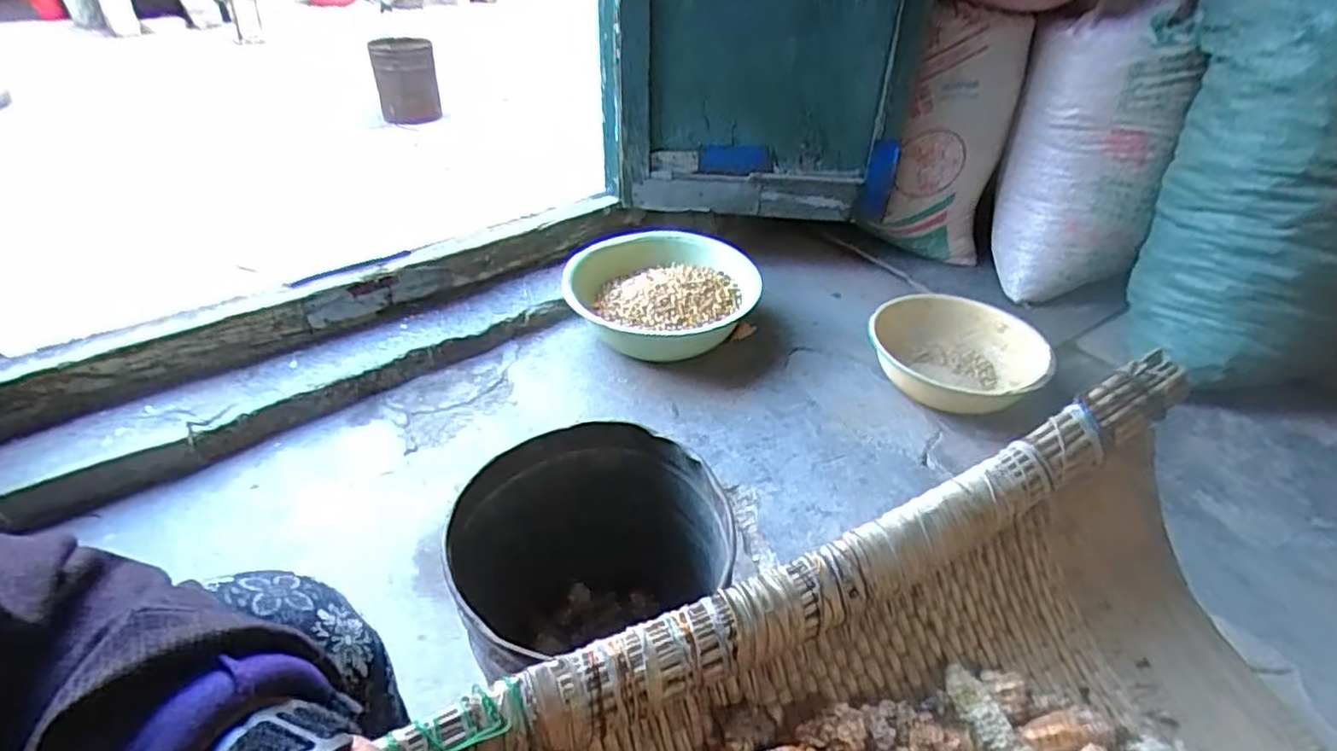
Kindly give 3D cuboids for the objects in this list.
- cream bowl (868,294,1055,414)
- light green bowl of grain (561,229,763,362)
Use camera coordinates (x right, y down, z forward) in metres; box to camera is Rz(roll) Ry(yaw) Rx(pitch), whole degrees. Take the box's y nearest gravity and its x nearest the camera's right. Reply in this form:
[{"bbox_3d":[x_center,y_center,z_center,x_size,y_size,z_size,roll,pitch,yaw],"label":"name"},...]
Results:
[{"bbox_3d":[0.495,-0.048,1.150,0.240,0.081,0.241,0,39,0],"label":"cream bowl"},{"bbox_3d":[-0.022,-0.155,1.214,0.346,0.087,0.304,15,41,18],"label":"light green bowl of grain"}]

